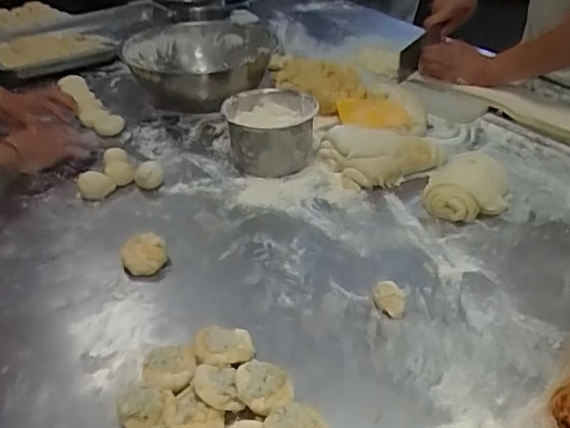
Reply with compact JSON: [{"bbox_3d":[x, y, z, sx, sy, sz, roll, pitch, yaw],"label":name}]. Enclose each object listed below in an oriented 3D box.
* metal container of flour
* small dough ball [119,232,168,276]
[{"bbox_3d":[-0.022,-0.133,0.921,0.140,0.106,0.160,2,34,5],"label":"metal container of flour"},{"bbox_3d":[-0.181,0.054,0.723,0.054,0.035,0.054,-1,34,1],"label":"small dough ball"}]

